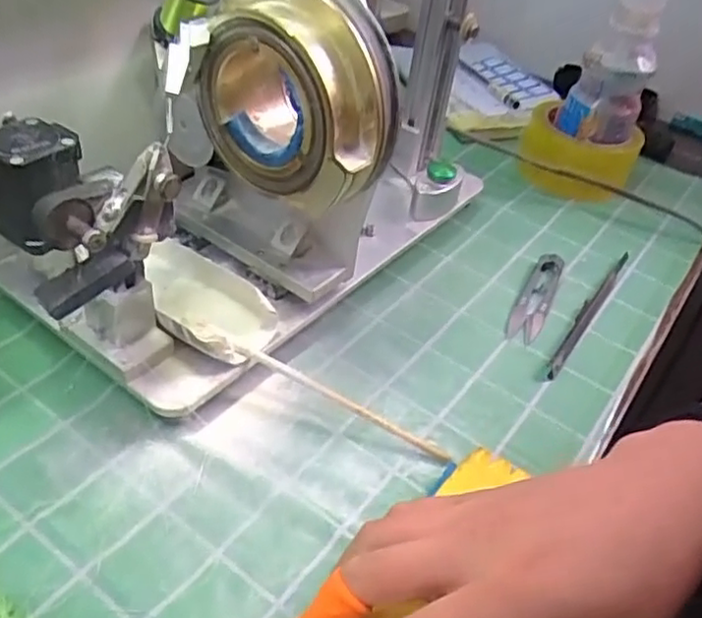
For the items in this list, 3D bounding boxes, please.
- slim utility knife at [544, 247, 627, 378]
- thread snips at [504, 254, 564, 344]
[{"bbox_3d":[0.173,-0.002,0.485,0.010,0.010,0.168,26,43,22],"label":"slim utility knife"},{"bbox_3d":[0.135,-0.012,0.489,0.023,0.008,0.096,20,41,15],"label":"thread snips"}]

